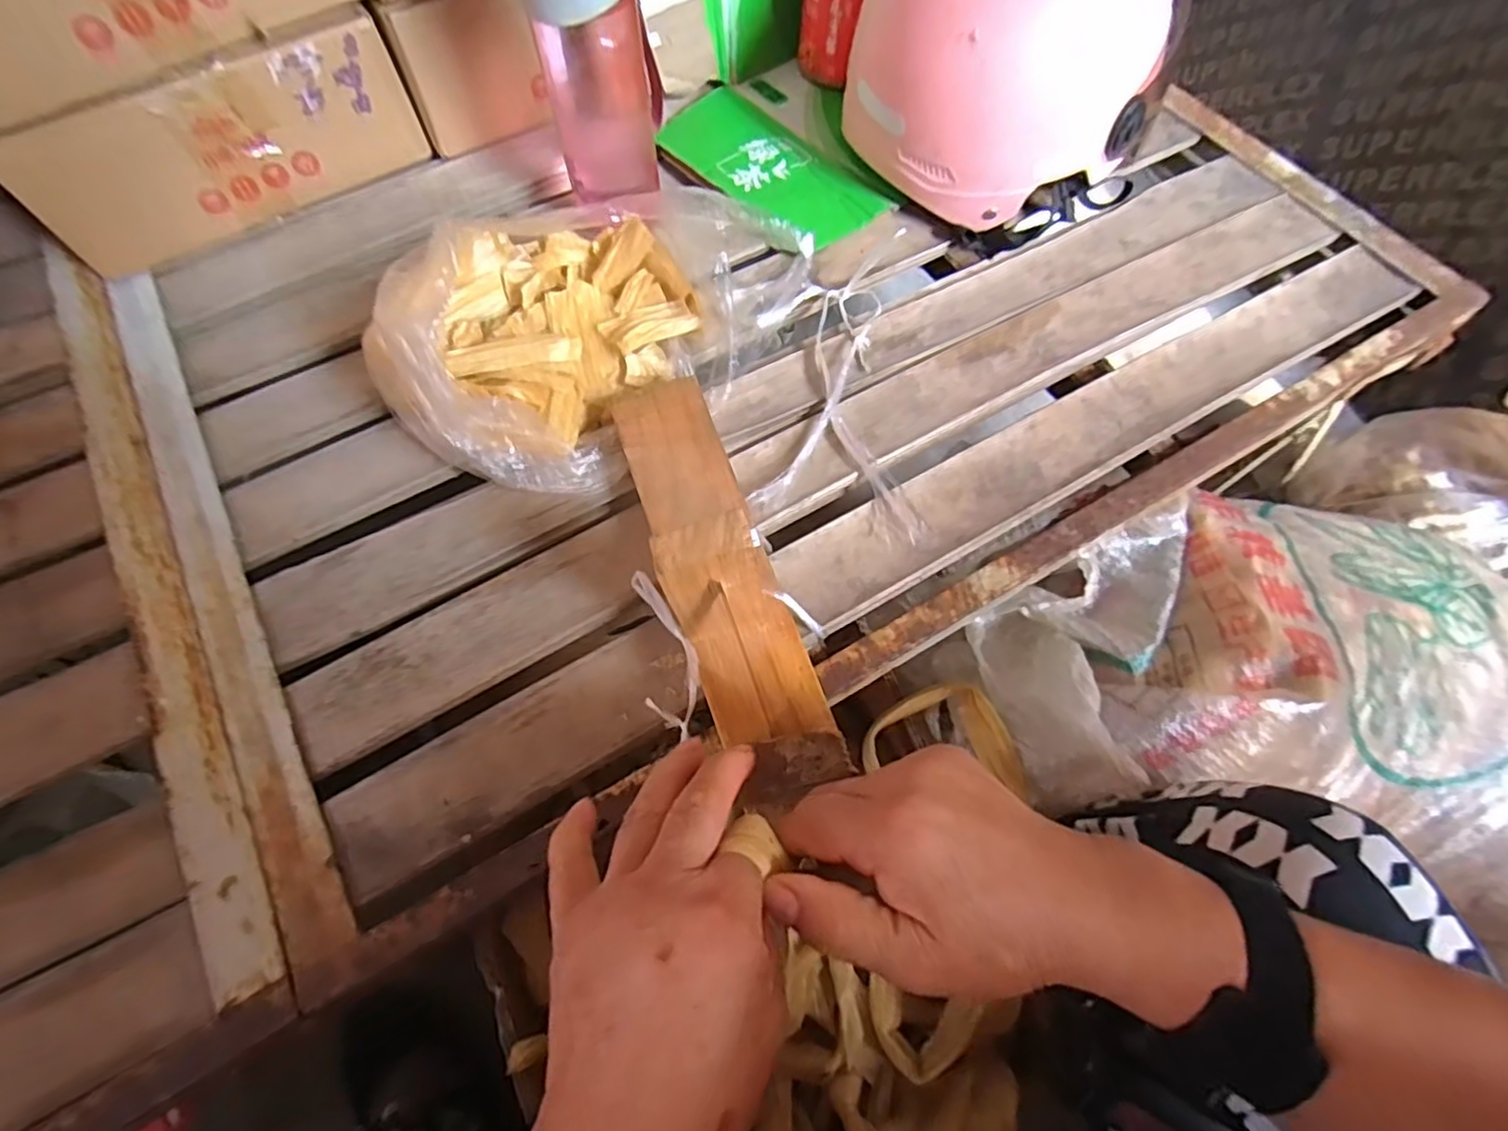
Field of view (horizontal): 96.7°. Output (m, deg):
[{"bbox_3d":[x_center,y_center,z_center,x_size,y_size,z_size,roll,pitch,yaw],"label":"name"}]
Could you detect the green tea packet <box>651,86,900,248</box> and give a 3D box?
[{"bbox_3d":[0.005,-0.329,0.556,0.106,0.014,0.205,-37,69,-16],"label":"green tea packet"}]

